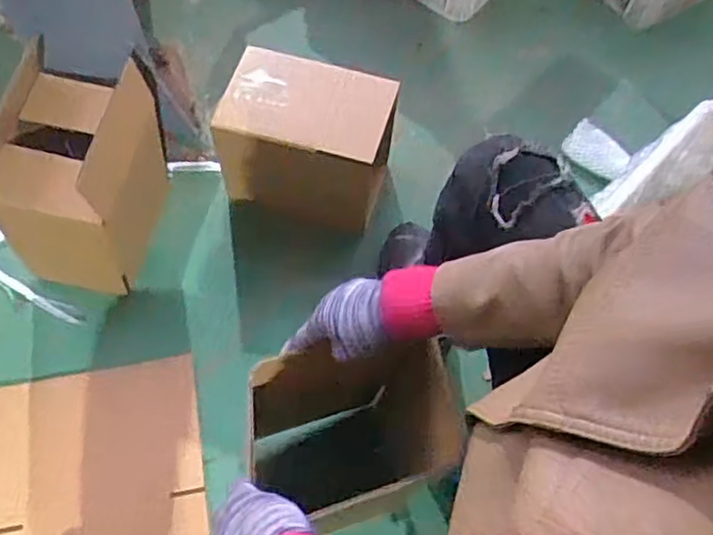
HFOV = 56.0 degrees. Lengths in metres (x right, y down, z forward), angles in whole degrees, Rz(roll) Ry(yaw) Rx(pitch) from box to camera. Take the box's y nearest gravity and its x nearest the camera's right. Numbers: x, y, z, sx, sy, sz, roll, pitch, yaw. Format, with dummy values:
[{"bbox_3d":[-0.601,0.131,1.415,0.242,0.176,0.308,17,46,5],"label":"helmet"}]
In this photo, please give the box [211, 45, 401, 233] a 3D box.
[{"bbox_3d":[-0.077,-0.186,1.039,0.245,0.240,0.151,10,64,2],"label":"box"}]

